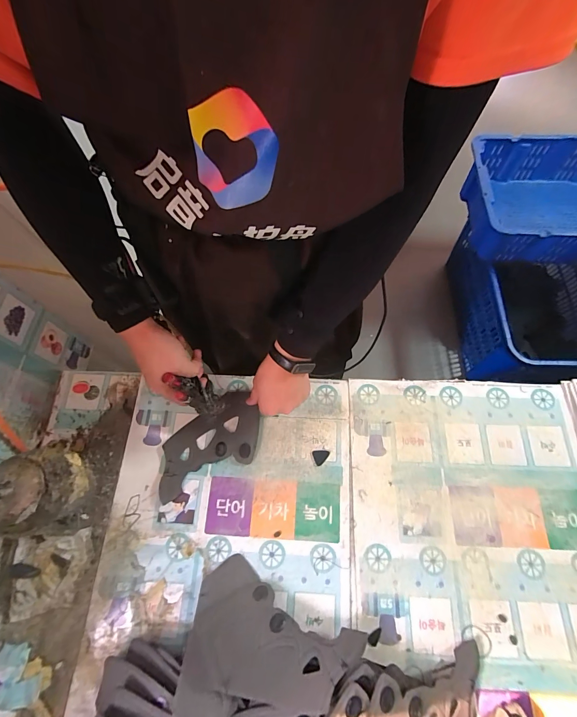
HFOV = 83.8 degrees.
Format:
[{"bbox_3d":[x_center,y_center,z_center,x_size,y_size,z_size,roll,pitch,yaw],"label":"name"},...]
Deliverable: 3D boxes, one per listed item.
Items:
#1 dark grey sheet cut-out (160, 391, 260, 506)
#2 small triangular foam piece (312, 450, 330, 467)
[{"bbox_3d":[-0.140,0.143,0.559,0.188,0.022,0.125,-24,73,-7],"label":"dark grey sheet cut-out"},{"bbox_3d":[0.055,0.169,0.545,0.027,0.004,0.024,3,69,2],"label":"small triangular foam piece"}]

